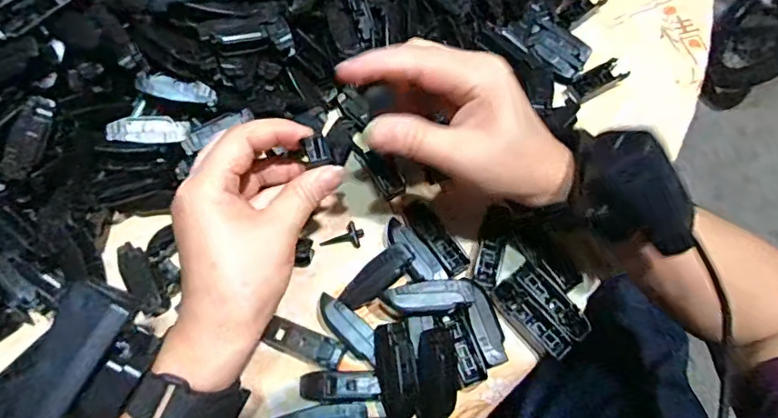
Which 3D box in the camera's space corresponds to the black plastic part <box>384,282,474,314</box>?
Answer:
[{"bbox_3d":[0.025,0.052,0.313,0.049,0.007,0.017,-4,69,-2],"label":"black plastic part"}]

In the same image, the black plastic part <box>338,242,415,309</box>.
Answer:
[{"bbox_3d":[-0.006,0.042,0.329,0.051,0.015,0.019,-42,80,0],"label":"black plastic part"}]

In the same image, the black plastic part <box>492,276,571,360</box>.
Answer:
[{"bbox_3d":[0.088,0.070,0.333,0.020,0.013,0.055,-36,73,-13],"label":"black plastic part"}]

